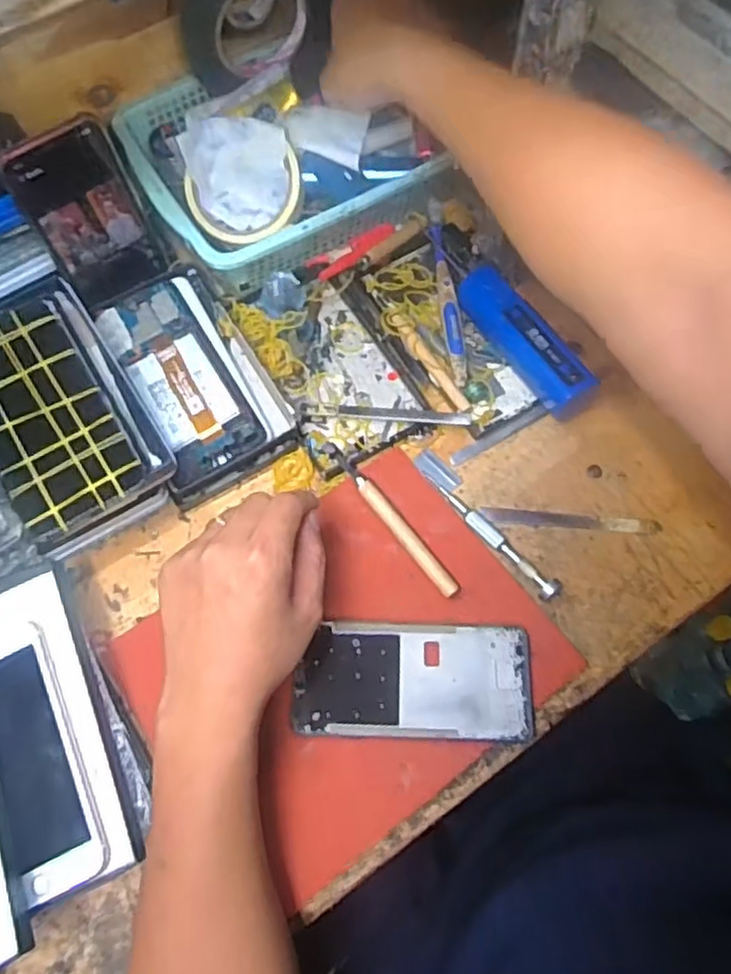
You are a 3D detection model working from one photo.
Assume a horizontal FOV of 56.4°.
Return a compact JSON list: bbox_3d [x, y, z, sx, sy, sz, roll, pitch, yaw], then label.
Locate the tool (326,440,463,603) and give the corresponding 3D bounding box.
[{"bbox_3d":[0.015,0.019,0.487,0.012,0.014,0.147,-36,72,-13],"label":"tool"}]

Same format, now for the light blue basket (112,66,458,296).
[{"bbox_3d":[-0.067,-0.268,0.573,0.224,0.072,0.182,-24,70,-9],"label":"light blue basket"}]

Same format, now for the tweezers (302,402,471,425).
[{"bbox_3d":[0.014,-0.056,0.524,0.132,0.013,0.015,3,68,2],"label":"tweezers"}]

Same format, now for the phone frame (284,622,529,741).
[{"bbox_3d":[0.031,0.125,0.444,0.152,0.006,0.073,2,68,1],"label":"phone frame"}]

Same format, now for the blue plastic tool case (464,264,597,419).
[{"bbox_3d":[0.122,-0.113,0.525,0.029,0.053,0.141,-29,71,-11],"label":"blue plastic tool case"}]

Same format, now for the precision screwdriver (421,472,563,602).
[{"bbox_3d":[0.087,0.033,0.486,0.016,0.014,0.126,-43,74,-15],"label":"precision screwdriver"}]

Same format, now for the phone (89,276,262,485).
[{"bbox_3d":[-0.141,-0.084,0.510,0.070,0.009,0.163,-29,75,-11],"label":"phone"}]

